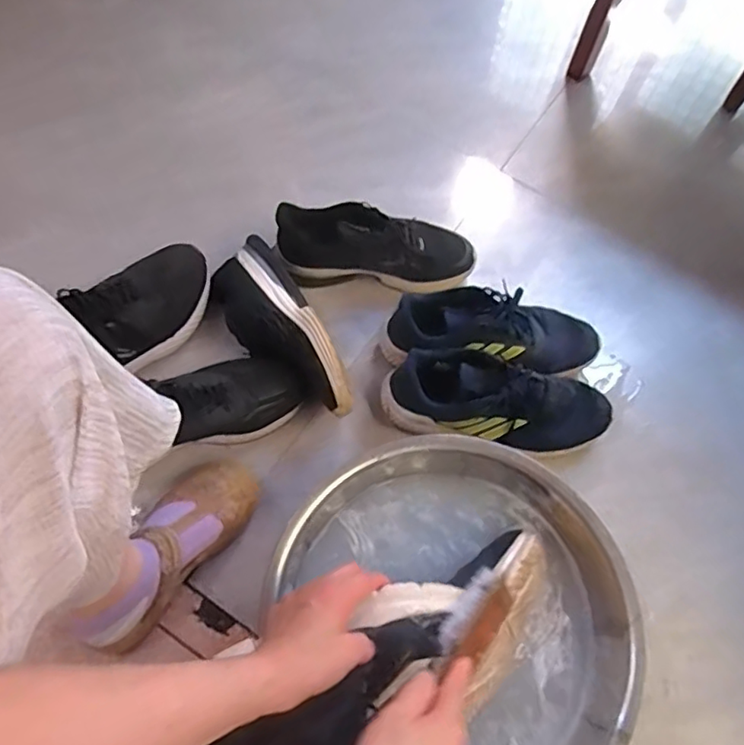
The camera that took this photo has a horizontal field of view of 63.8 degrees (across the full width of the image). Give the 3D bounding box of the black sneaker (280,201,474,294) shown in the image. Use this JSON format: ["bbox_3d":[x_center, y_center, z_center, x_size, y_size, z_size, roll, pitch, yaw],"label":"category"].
[{"bbox_3d":[0.008,-0.183,0.873,0.280,0.103,0.103,5,64,-1],"label":"black sneaker"}]

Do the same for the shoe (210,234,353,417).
[{"bbox_3d":[-0.121,-0.055,0.780,0.107,0.078,0.277,-23,68,-13],"label":"shoe"}]

